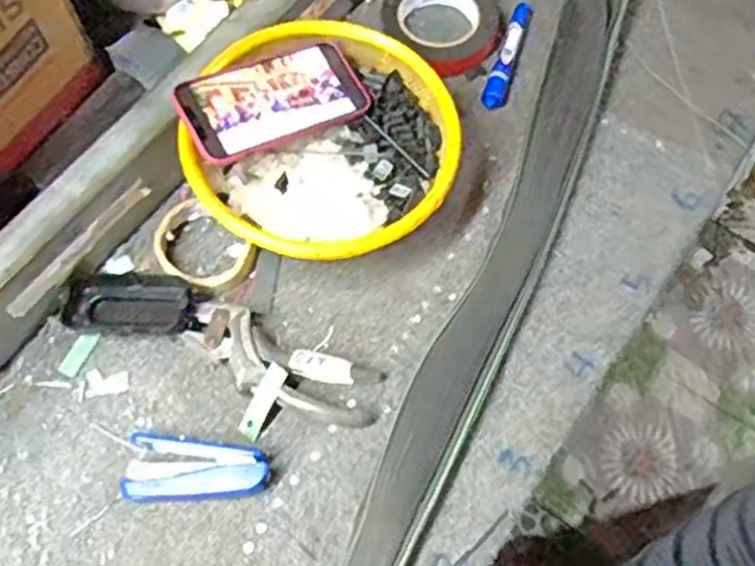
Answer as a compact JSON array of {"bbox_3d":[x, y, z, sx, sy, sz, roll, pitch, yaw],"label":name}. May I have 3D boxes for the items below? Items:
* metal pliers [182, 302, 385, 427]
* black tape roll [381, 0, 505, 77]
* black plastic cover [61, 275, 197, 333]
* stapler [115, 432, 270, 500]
[{"bbox_3d":[-0.081,0.067,0.590,0.166,0.029,0.057,22,68,10],"label":"metal pliers"},{"bbox_3d":[0.067,-0.273,0.733,0.121,0.025,0.107,19,67,9],"label":"black tape roll"},{"bbox_3d":[-0.213,0.017,0.612,0.108,0.012,0.049,3,85,2],"label":"black plastic cover"},{"bbox_3d":[-0.142,0.147,0.561,0.113,0.025,0.050,5,66,3],"label":"stapler"}]

